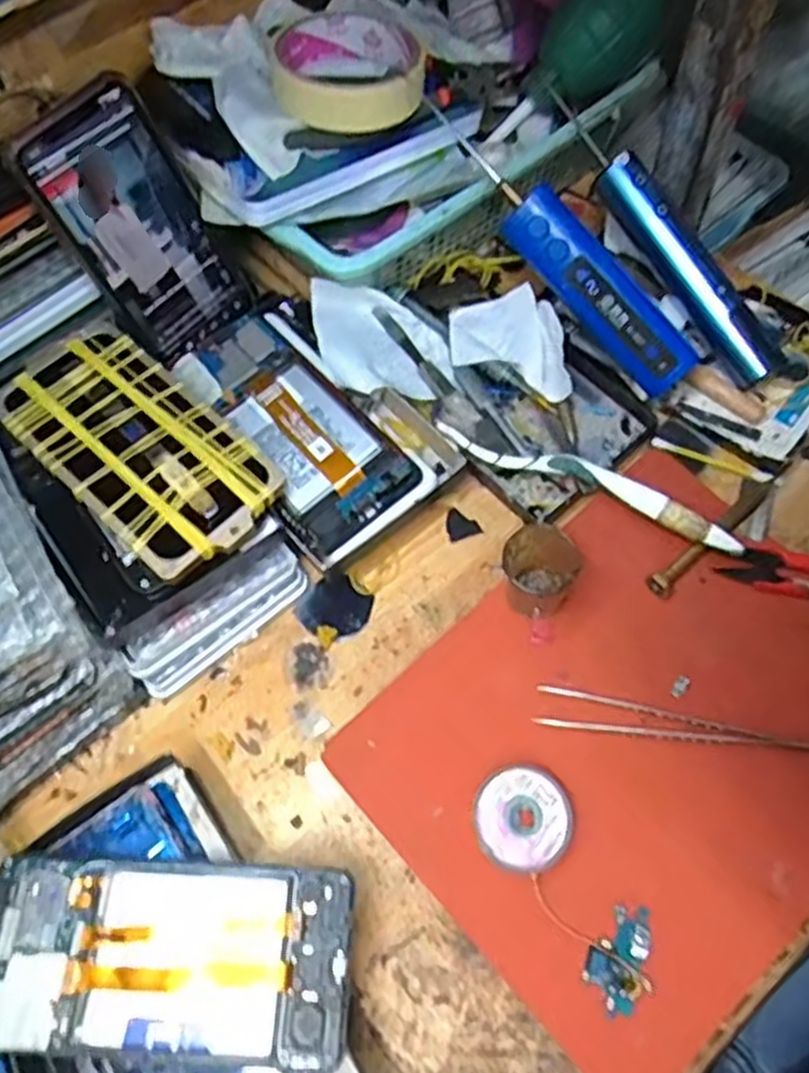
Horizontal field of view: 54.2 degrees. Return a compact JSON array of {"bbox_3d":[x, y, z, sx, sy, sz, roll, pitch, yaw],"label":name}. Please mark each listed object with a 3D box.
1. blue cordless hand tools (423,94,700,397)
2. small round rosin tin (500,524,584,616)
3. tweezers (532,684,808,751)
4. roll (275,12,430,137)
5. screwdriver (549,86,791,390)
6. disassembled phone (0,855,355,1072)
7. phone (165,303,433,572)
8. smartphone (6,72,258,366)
[{"bbox_3d":[0.088,-0.162,0.446,0.033,0.029,0.197,-44,92,-16],"label":"blue cordless hand tools"},{"bbox_3d":[0.069,0.017,0.407,0.037,0.045,0.030,33,71,18],"label":"small round rosin tin"},{"bbox_3d":[0.132,0.092,0.385,0.131,0.014,0.019,9,65,8],"label":"tweezers"},{"bbox_3d":[-0.032,-0.274,0.463,0.085,0.032,0.082,-1,64,3],"label":"roll"},{"bbox_3d":[0.157,-0.182,0.468,0.033,0.029,0.207,-32,84,-13],"label":"screwdriver"},{"bbox_3d":[-0.099,0.173,0.325,0.151,0.011,0.072,0,64,4],"label":"disassembled phone"},{"bbox_3d":[-0.063,-0.063,0.447,0.081,0.013,0.162,-40,68,-12],"label":"phone"},{"bbox_3d":[-0.144,-0.169,0.440,0.078,0.141,0.010,-45,48,-15],"label":"smartphone"}]

